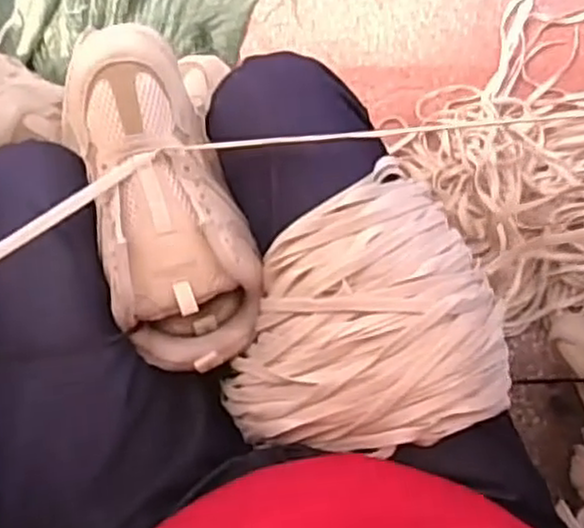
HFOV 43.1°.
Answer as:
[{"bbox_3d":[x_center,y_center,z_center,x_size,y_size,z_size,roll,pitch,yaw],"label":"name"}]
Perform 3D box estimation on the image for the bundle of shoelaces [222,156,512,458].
[{"bbox_3d":[0.051,0.027,0.460,0.167,0.058,0.170,2,86,-2],"label":"bundle of shoelaces"}]

